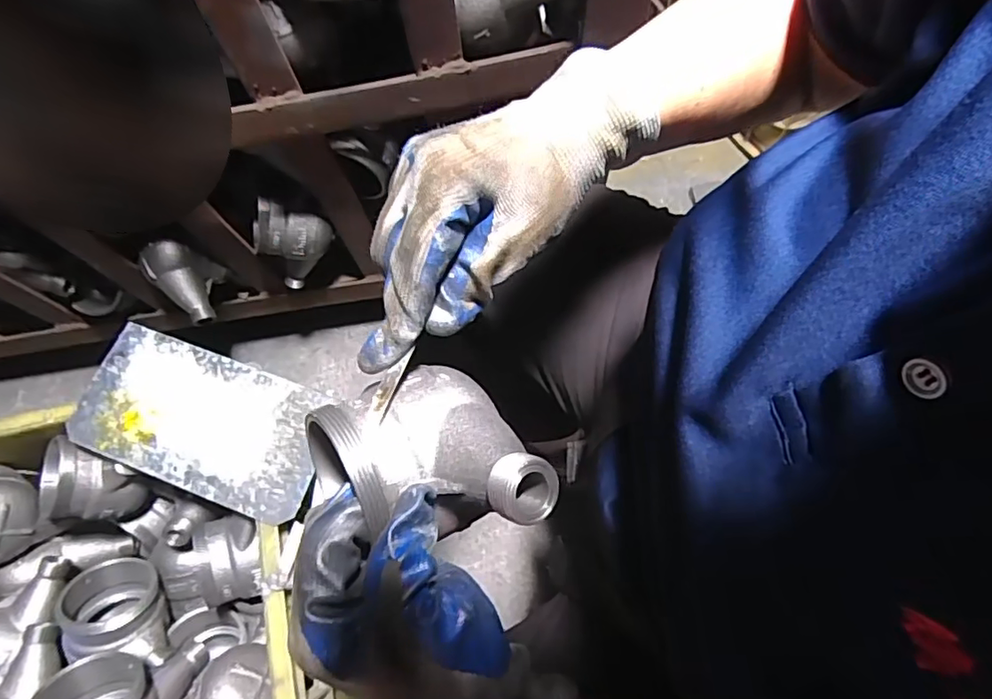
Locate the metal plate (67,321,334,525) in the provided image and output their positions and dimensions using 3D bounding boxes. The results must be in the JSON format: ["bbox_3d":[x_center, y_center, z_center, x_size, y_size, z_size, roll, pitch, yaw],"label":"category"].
[{"bbox_3d":[-0.270,0.064,0.507,0.234,0.006,0.121,19,72,9],"label":"metal plate"}]

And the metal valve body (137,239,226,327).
[{"bbox_3d":[-0.358,-0.085,0.644,0.063,0.063,0.106,-42,103,6],"label":"metal valve body"}]

